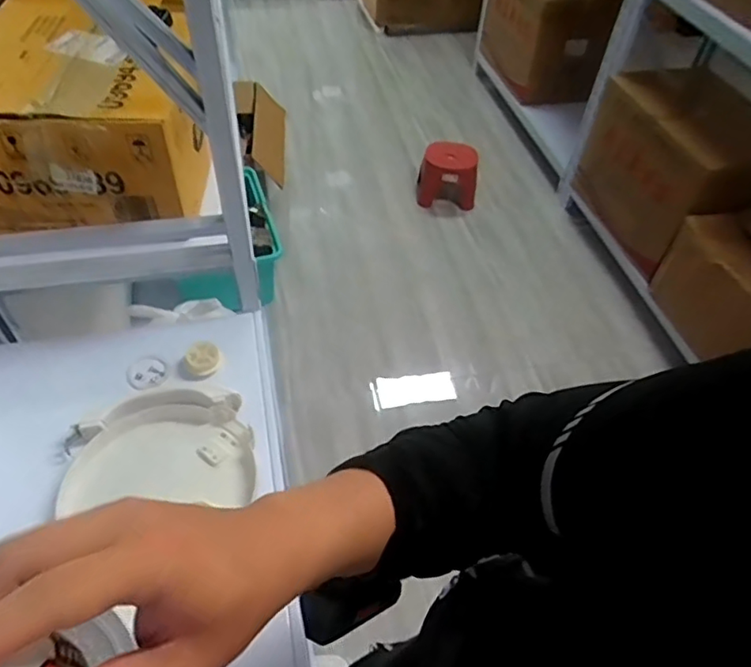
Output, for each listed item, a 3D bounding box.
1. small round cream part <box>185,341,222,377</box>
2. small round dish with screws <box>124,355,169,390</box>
[{"bbox_3d":[-0.223,0.033,0.764,0.043,0.019,0.044,2,50,-2],"label":"small round cream part"},{"bbox_3d":[-0.295,0.052,0.767,0.049,0.014,0.047,2,50,-2],"label":"small round dish with screws"}]

